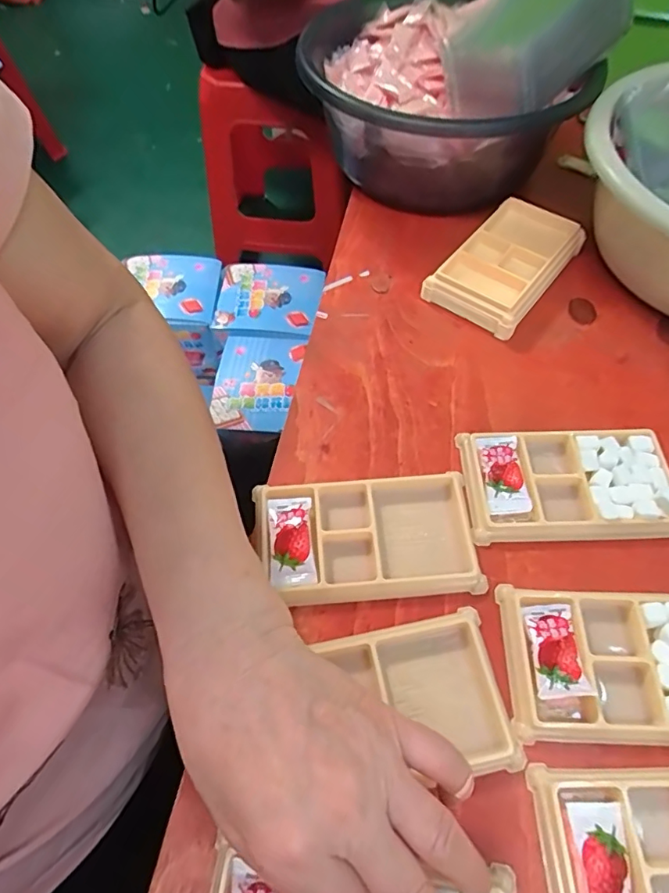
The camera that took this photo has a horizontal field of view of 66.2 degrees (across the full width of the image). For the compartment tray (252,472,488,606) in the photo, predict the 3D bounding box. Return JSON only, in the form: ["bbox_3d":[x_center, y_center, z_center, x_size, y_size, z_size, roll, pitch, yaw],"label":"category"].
[{"bbox_3d":[0.020,0.056,0.319,0.133,0.013,0.073,-4,59,-2],"label":"compartment tray"}]

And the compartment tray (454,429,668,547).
[{"bbox_3d":[0.153,0.022,0.336,0.133,0.014,0.075,-2,59,0],"label":"compartment tray"}]

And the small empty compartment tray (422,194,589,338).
[{"bbox_3d":[0.147,-0.154,0.434,0.079,0.030,0.130,37,66,20],"label":"small empty compartment tray"}]

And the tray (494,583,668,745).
[{"bbox_3d":[0.161,0.117,0.280,0.131,0.012,0.075,1,59,1],"label":"tray"}]

